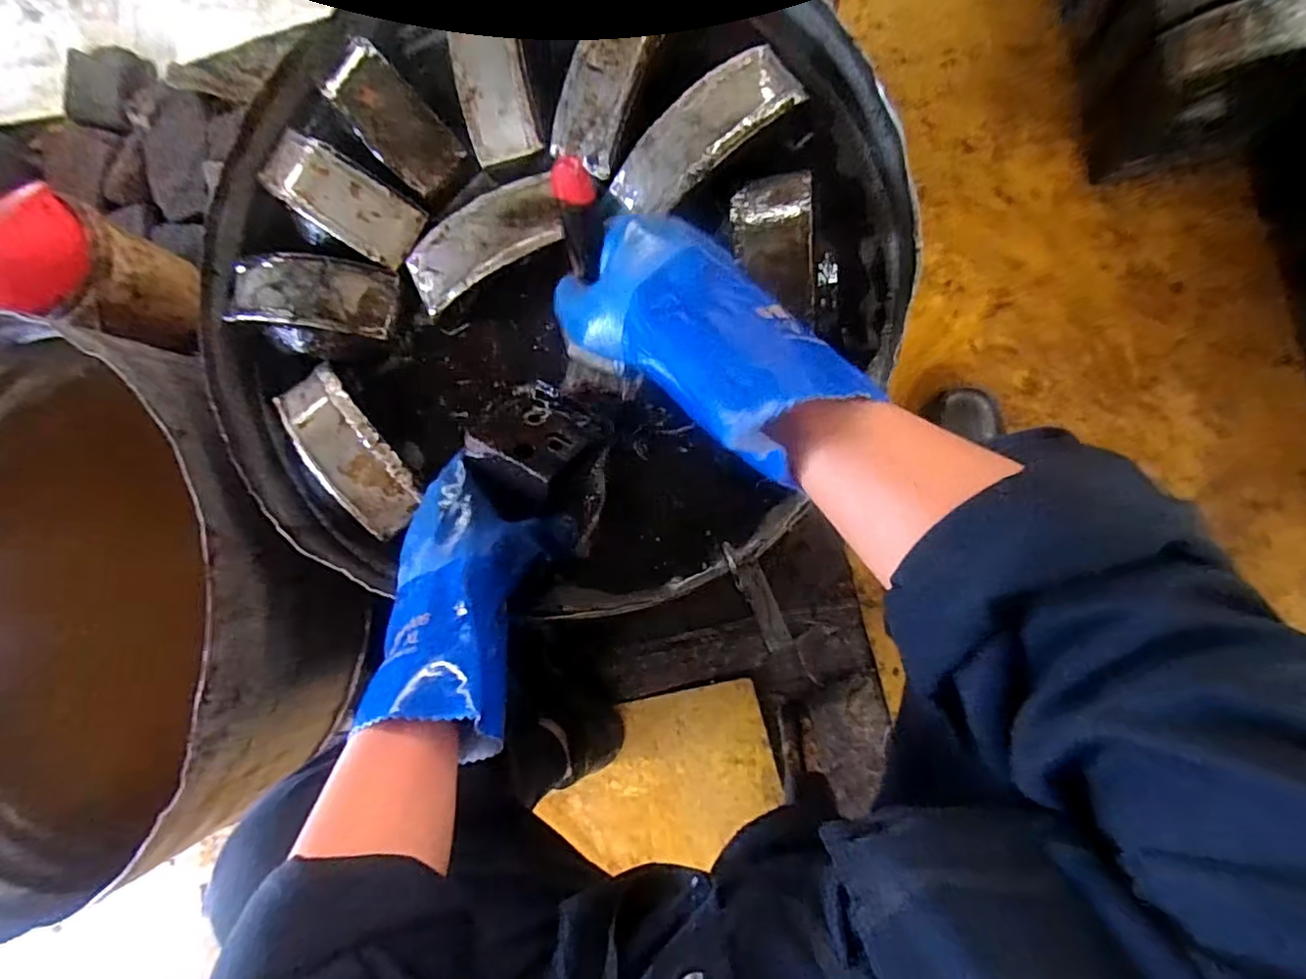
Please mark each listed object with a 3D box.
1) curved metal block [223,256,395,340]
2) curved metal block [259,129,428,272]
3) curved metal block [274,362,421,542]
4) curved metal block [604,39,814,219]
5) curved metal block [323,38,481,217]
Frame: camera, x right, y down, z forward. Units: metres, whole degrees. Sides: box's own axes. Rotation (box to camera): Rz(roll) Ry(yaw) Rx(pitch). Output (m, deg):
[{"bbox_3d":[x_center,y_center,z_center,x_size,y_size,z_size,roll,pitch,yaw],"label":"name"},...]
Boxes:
[{"bbox_3d":[-0.290,-0.164,0.510,0.142,0.026,0.059,7,88,10],"label":"curved metal block"},{"bbox_3d":[-0.265,-0.247,0.509,0.148,0.024,0.055,33,93,10],"label":"curved metal block"},{"bbox_3d":[-0.252,-0.033,0.500,0.055,0.023,0.151,-41,81,6],"label":"curved metal block"},{"bbox_3d":[0.041,-0.270,0.464,0.151,0.034,0.059,-37,81,6],"label":"curved metal block"},{"bbox_3d":[-0.214,-0.304,0.506,0.057,0.024,0.135,-42,97,2],"label":"curved metal block"}]

